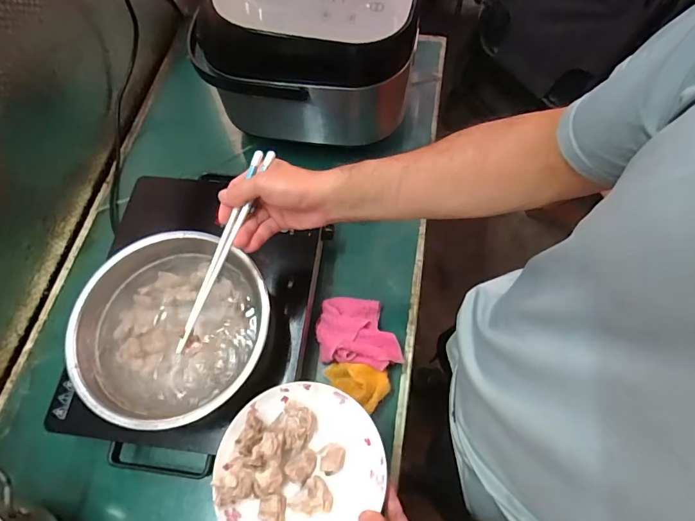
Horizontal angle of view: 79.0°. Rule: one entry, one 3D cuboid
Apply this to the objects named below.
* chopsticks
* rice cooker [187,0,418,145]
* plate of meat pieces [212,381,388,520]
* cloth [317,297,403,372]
[{"bbox_3d":[-0.140,-0.011,0.472,0.022,0.014,0.241,26,94,13],"label":"chopsticks"},{"bbox_3d":[-0.050,-0.349,0.672,0.291,0.189,0.237,6,65,4],"label":"rice cooker"},{"bbox_3d":[-0.051,0.222,0.444,0.165,0.035,0.171,0,65,1],"label":"plate of meat pieces"},{"bbox_3d":[0.018,0.099,0.605,0.122,0.033,0.100,9,66,5],"label":"cloth"}]

